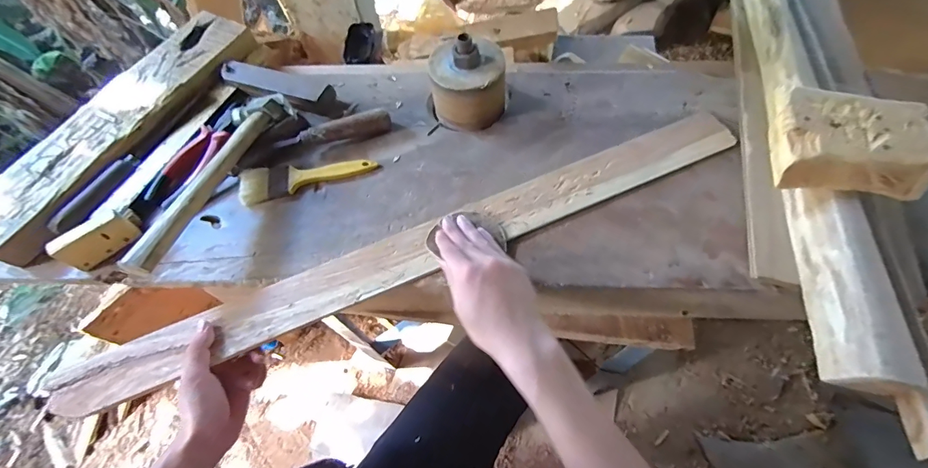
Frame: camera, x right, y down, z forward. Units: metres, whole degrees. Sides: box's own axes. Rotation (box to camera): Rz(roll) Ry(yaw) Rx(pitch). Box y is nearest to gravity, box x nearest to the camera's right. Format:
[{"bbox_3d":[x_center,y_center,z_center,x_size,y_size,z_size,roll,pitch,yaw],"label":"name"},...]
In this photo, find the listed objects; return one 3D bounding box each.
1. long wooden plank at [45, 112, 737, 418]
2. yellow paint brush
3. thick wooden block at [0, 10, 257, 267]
[{"bbox_3d":[-0.047,0.020,0.478,0.811,0.010,0.064,-22,64,-7],"label":"long wooden plank"},{"bbox_3d":[-0.211,-0.081,0.551,0.180,0.011,0.048,-14,63,-4],"label":"yellow paint brush"},{"bbox_3d":[-0.504,-0.168,0.605,0.139,0.033,0.464,24,66,15],"label":"thick wooden block"}]

